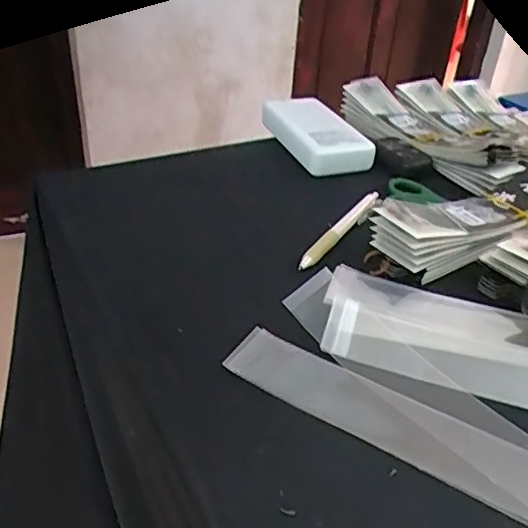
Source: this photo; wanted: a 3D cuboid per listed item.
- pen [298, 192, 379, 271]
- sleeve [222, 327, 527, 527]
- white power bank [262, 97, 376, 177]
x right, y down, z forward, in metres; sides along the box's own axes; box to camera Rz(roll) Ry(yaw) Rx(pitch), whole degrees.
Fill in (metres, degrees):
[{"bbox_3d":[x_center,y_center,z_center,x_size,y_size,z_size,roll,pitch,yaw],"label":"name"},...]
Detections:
[{"bbox_3d":[0.064,-0.030,0.456,0.013,0.007,0.138,23,40,25],"label":"pen"},{"bbox_3d":[0.070,0.086,0.305,0.193,0.007,0.042,23,40,23],"label":"sleeve"},{"bbox_3d":[0.054,-0.136,0.575,0.074,0.032,0.112,-11,38,-19],"label":"white power bank"}]

